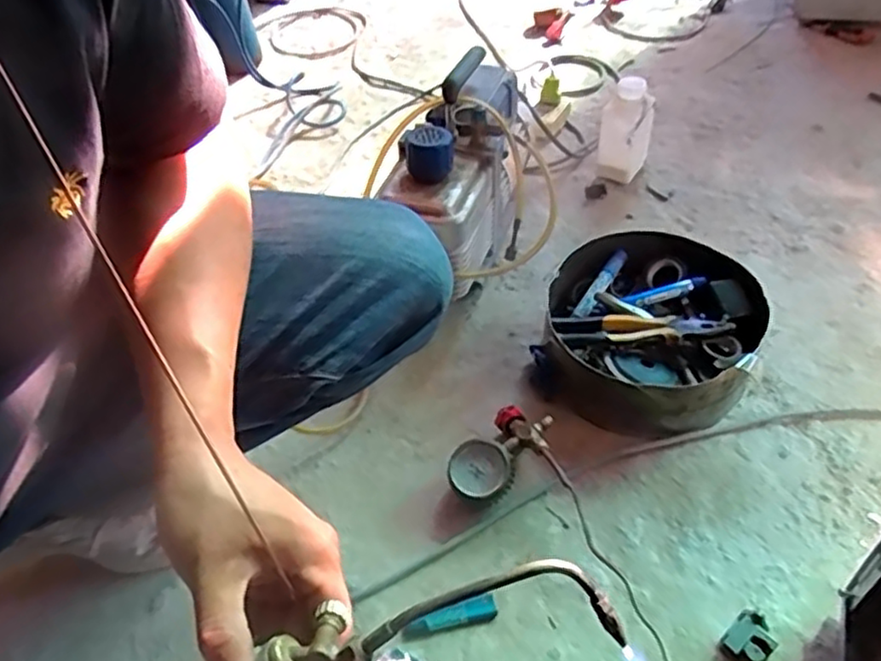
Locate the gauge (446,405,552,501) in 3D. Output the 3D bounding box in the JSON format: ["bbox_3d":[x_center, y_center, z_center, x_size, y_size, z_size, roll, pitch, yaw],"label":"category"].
[{"bbox_3d":[0.065,0.131,0.703,0.078,0.069,0.123,27,53,27],"label":"gauge"}]

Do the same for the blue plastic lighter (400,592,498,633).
[{"bbox_3d":[0.009,0.263,0.621,0.085,0.017,0.017,-11,46,-7],"label":"blue plastic lighter"}]

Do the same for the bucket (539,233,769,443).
[{"bbox_3d":[0.239,0.004,0.789,0.231,0.097,0.241,-2,46,2],"label":"bucket"}]

